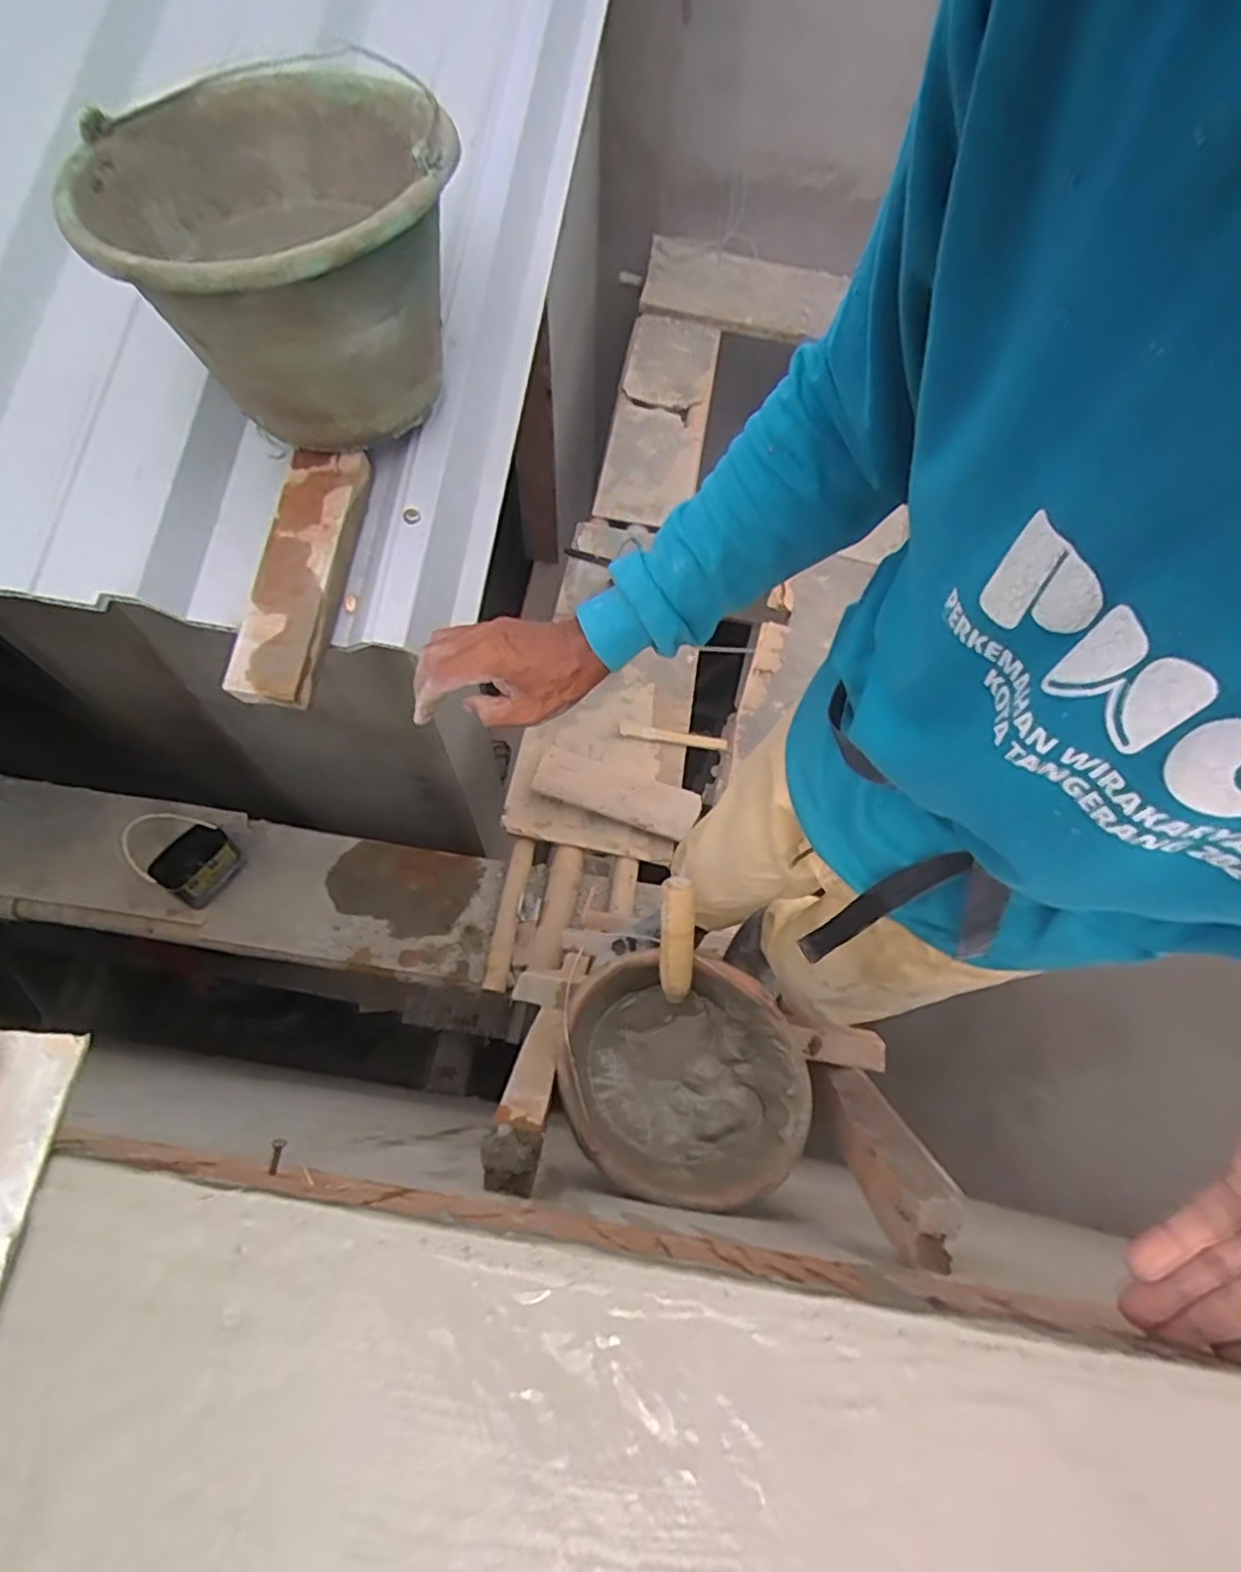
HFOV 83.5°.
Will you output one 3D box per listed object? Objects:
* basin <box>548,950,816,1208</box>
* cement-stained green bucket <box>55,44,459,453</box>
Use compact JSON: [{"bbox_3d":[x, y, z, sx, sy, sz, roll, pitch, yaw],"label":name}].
[{"bbox_3d":[0.059,0.308,0.740,0.223,0.117,0.254,-38,73,-18],"label":"basin"},{"bbox_3d":[-0.248,-0.401,0.541,0.247,0.169,0.262,1,65,-3],"label":"cement-stained green bucket"}]

